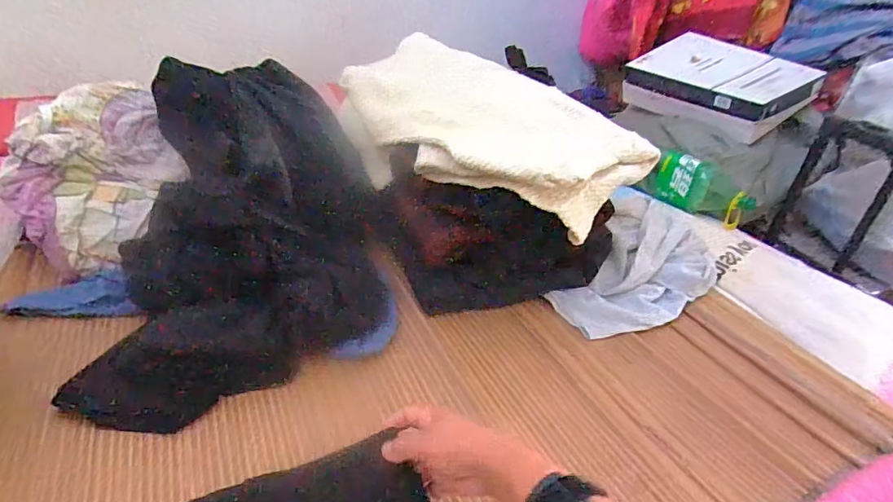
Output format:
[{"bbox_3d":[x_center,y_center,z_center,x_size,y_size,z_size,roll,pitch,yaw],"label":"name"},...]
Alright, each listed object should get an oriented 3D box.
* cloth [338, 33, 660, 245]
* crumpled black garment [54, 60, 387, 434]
[{"bbox_3d":[0.053,-0.183,0.742,0.458,0.111,0.263,25,38,27],"label":"cloth"},{"bbox_3d":[-0.266,-0.036,0.658,0.356,0.273,0.428,0,35,-8],"label":"crumpled black garment"}]

